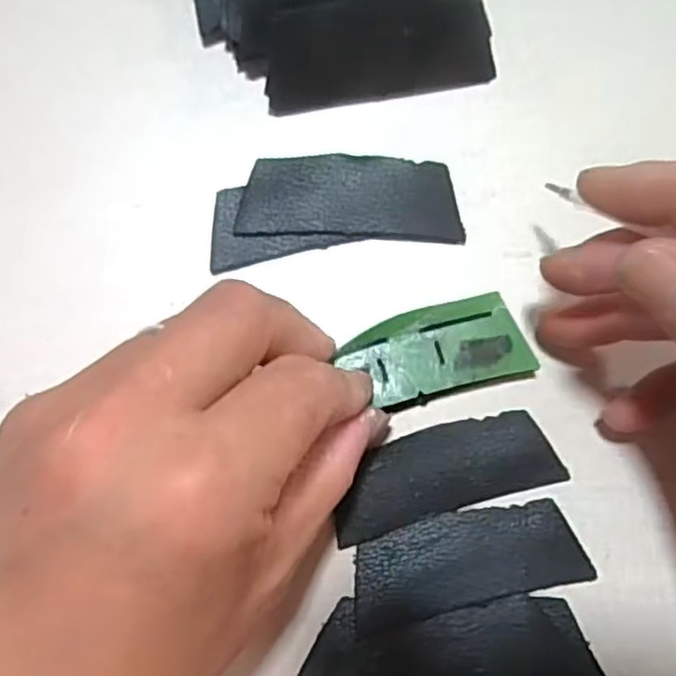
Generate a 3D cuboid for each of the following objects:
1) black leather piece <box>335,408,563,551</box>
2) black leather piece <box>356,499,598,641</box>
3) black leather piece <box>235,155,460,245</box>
[{"bbox_3d":[0.032,0.041,0.218,0.069,0.004,0.027,-17,83,-1],"label":"black leather piece"},{"bbox_3d":[0.038,0.067,0.214,0.069,0.005,0.027,-13,83,-1],"label":"black leather piece"},{"bbox_3d":[0.004,-0.045,0.229,0.069,0.005,0.025,2,83,1],"label":"black leather piece"}]

